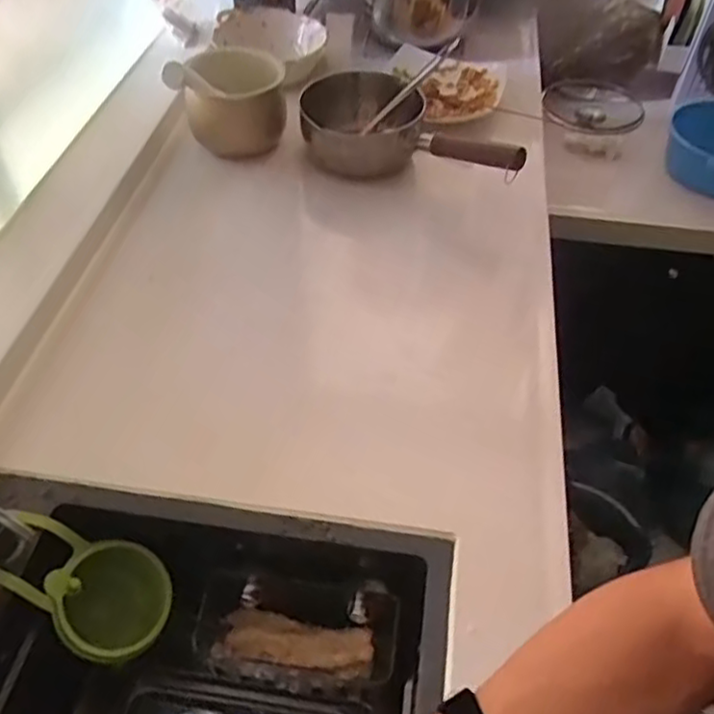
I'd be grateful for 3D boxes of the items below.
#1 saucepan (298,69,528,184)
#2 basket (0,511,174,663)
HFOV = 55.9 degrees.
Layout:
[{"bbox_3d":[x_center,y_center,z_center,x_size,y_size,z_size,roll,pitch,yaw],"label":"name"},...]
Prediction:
[{"bbox_3d":[0.080,-0.328,0.985,0.330,0.102,0.156,16,50,12],"label":"saucepan"},{"bbox_3d":[-0.259,0.214,0.640,0.176,0.058,0.104,45,49,-12],"label":"basket"}]

